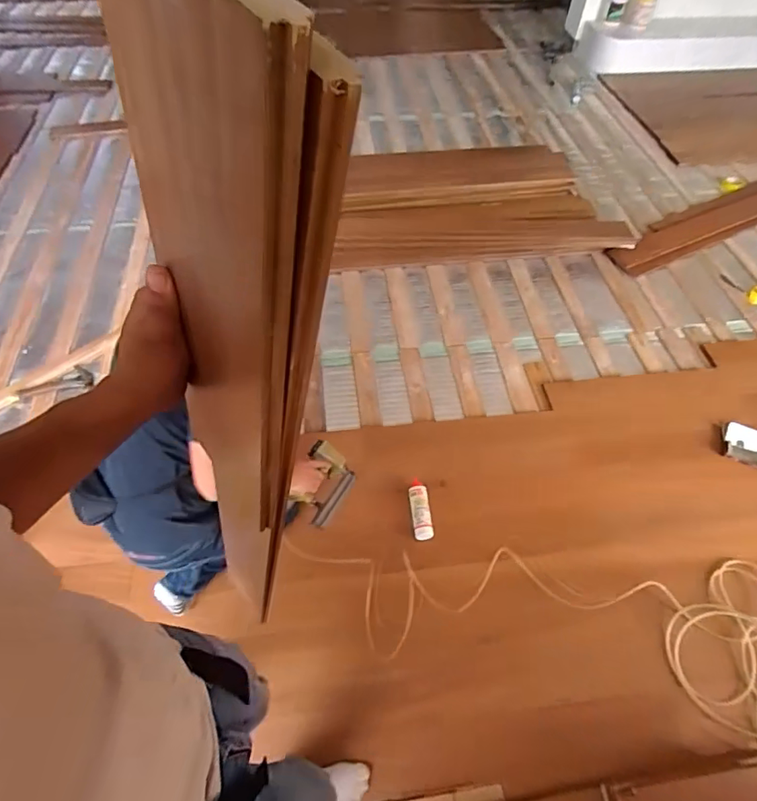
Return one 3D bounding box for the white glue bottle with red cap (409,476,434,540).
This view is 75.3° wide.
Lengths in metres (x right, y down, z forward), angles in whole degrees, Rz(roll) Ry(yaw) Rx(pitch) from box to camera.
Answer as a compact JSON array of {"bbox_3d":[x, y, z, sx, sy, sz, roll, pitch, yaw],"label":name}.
[{"bbox_3d":[0.134,0.343,1.587,0.064,0.044,0.206,-4,57,-4],"label":"white glue bottle with red cap"}]

